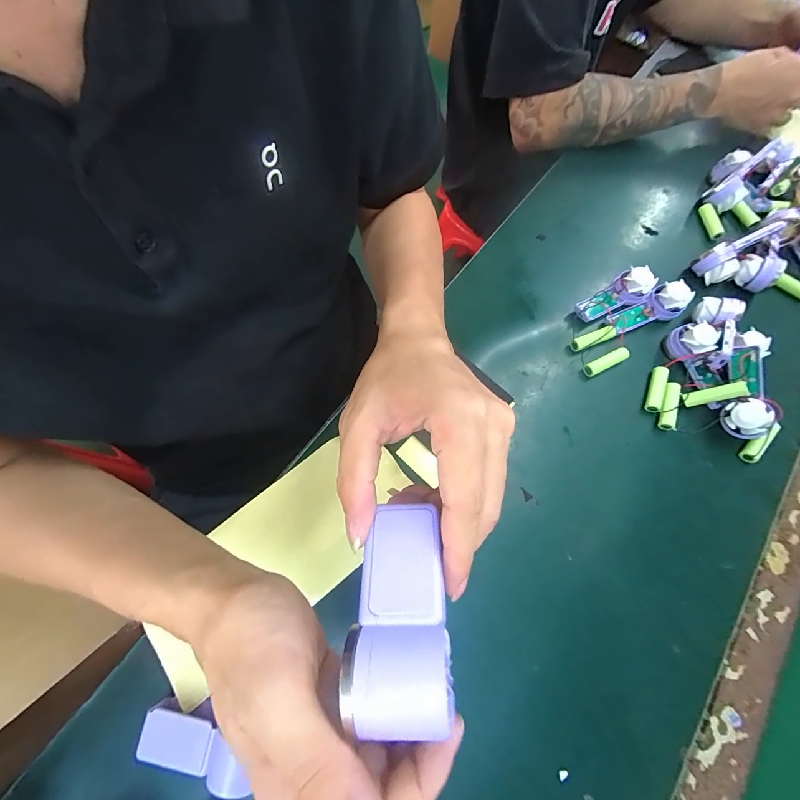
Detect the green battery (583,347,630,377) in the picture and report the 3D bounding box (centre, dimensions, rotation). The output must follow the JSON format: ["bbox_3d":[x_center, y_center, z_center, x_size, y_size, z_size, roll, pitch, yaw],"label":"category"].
[{"bbox_3d":[0.224,-0.043,0.392,0.050,0.013,0.015,-25,72,-11],"label":"green battery"}]

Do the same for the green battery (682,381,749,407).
[{"bbox_3d":[0.317,-0.005,0.363,0.050,0.014,0.014,-17,66,30],"label":"green battery"}]

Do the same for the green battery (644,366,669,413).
[{"bbox_3d":[0.270,-0.011,0.378,0.015,0.013,0.051,20,70,6],"label":"green battery"}]

